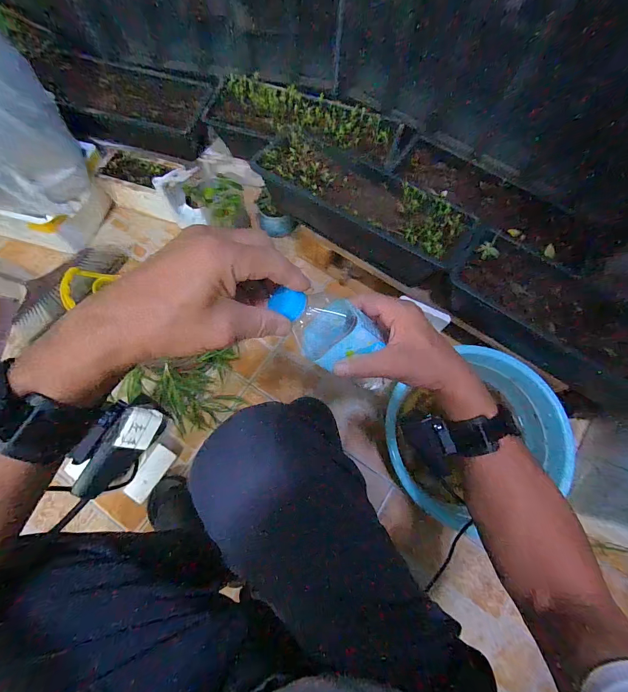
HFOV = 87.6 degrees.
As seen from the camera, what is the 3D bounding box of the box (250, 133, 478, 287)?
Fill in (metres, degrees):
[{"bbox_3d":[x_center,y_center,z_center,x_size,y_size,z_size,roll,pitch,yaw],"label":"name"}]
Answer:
[{"bbox_3d":[0.086,-0.299,0.705,0.470,0.116,0.180,27,74,7],"label":"box"}]

